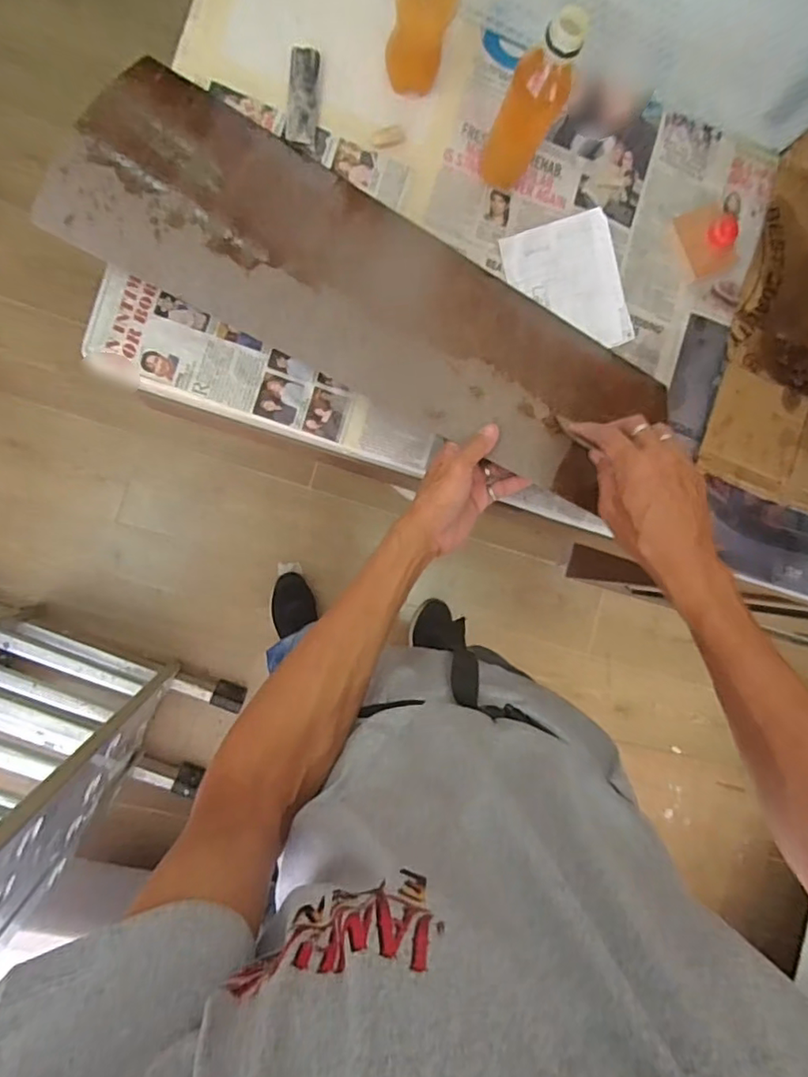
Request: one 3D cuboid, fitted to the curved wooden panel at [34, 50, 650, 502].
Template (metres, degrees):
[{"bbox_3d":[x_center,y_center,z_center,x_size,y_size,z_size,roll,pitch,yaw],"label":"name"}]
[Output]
[{"bbox_3d":[-0.022,-0.235,0.554,0.597,0.045,0.203,29,67,-5],"label":"curved wooden panel"}]

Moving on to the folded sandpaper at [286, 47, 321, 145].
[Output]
[{"bbox_3d":[-0.099,-0.435,0.562,0.028,0.008,0.090,4,89,-10],"label":"folded sandpaper"}]

